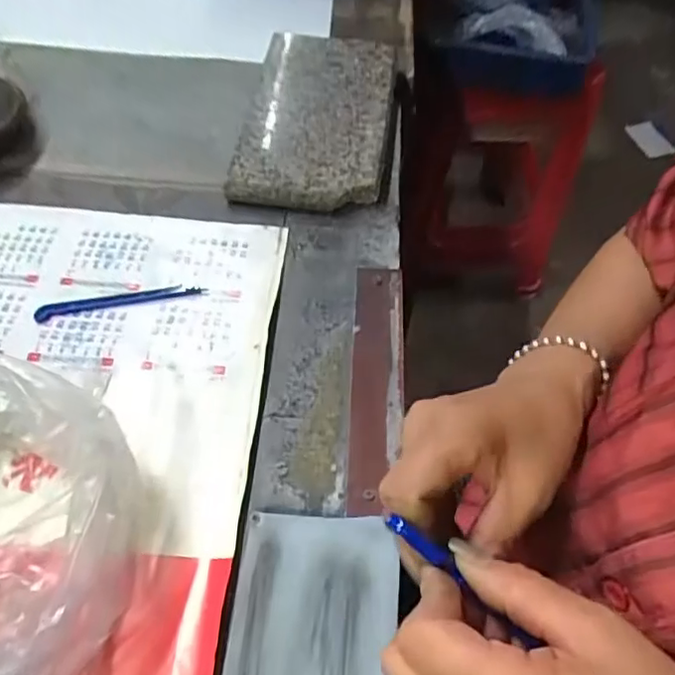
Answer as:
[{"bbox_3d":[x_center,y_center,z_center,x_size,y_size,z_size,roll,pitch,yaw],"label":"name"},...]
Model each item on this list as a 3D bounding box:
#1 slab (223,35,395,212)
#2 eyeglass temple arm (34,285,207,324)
[{"bbox_3d":[-0.018,-0.223,0.580,0.136,0.025,0.258,7,55,1],"label":"slab"},{"bbox_3d":[-0.167,-0.029,0.458,0.126,0.008,0.015,-10,56,-10],"label":"eyeglass temple arm"}]

